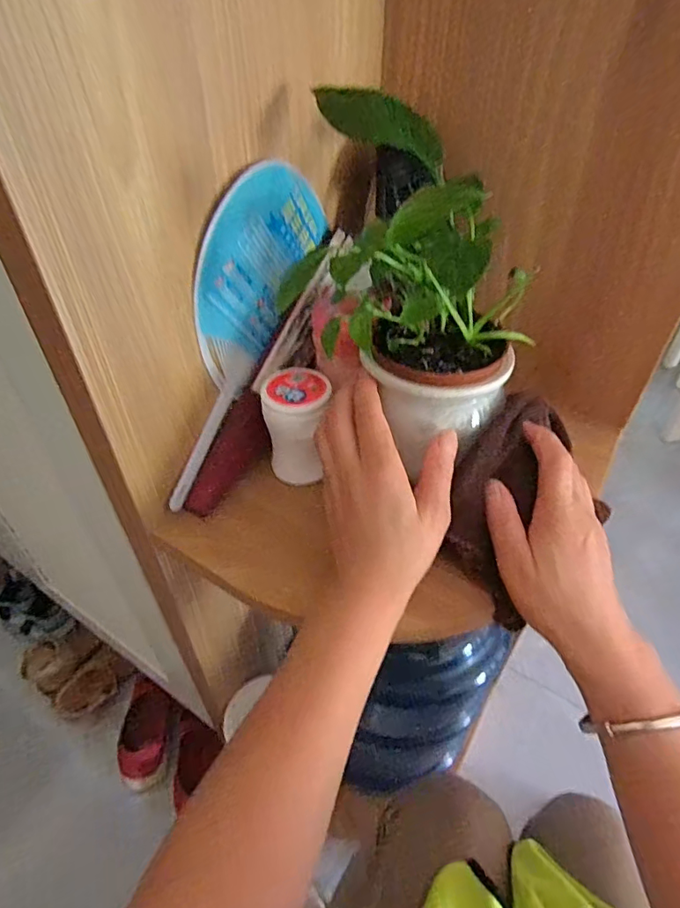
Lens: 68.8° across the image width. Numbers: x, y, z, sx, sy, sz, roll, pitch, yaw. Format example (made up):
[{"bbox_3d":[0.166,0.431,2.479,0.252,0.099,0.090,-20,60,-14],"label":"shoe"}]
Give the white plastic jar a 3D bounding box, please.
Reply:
[{"bbox_3d":[-0.032,-0.023,0.397,0.046,0.077,0.049,0,42,0],"label":"white plastic jar"}]

